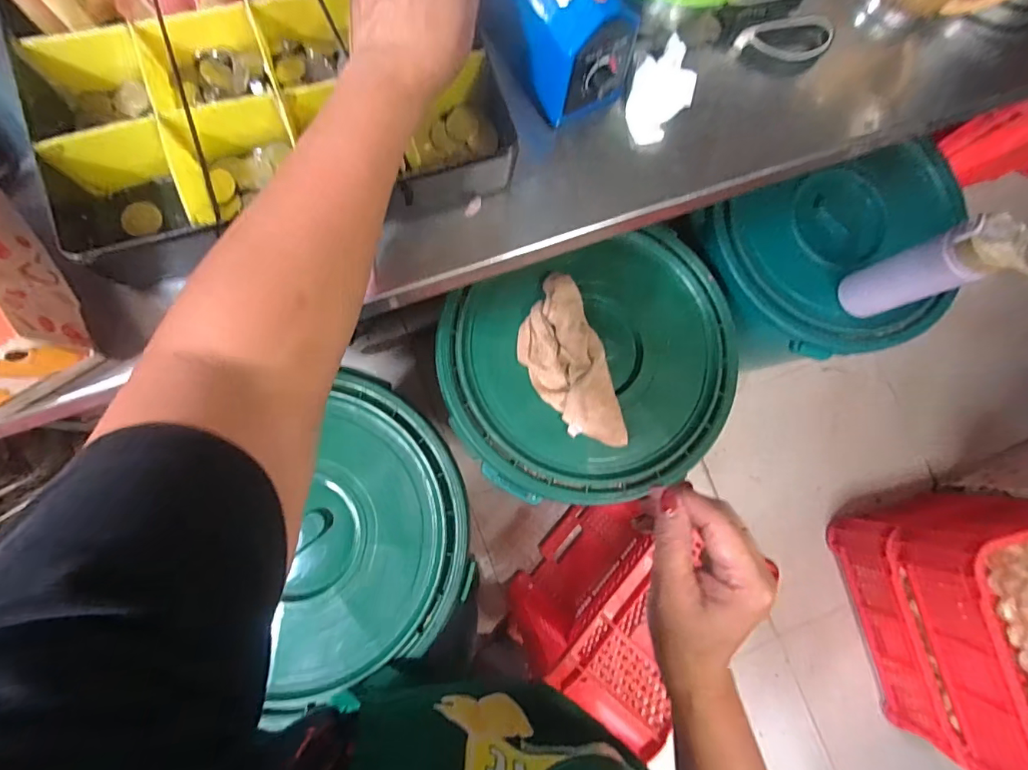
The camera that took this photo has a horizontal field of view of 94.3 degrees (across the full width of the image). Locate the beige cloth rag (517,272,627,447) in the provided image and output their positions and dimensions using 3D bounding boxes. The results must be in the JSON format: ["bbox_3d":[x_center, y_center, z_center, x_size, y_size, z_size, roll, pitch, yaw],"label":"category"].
[{"bbox_3d":[0.076,-0.027,0.673,0.104,0.031,0.247,-22,84,-9],"label":"beige cloth rag"}]

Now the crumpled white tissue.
[{"bbox_3d":[0.123,-0.248,0.402,0.048,0.025,0.081,28,79,-1],"label":"crumpled white tissue"}]

